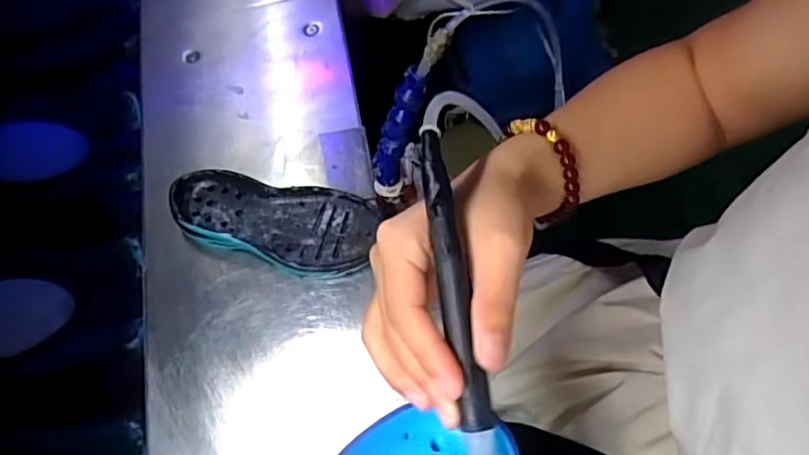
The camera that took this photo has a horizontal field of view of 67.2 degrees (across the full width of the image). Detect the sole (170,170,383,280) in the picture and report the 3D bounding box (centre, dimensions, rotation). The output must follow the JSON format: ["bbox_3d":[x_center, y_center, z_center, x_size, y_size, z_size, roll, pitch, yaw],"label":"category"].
[{"bbox_3d":[-0.126,-0.002,0.585,0.191,0.032,0.087,5,66,5],"label":"sole"}]

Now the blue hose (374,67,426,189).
[{"bbox_3d":[-0.005,-0.082,0.542,0.020,0.132,0.024,-28,66,-32],"label":"blue hose"}]

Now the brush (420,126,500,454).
[{"bbox_3d":[0.023,0.042,0.250,0.018,0.016,0.174,-8,80,-1],"label":"brush"}]

